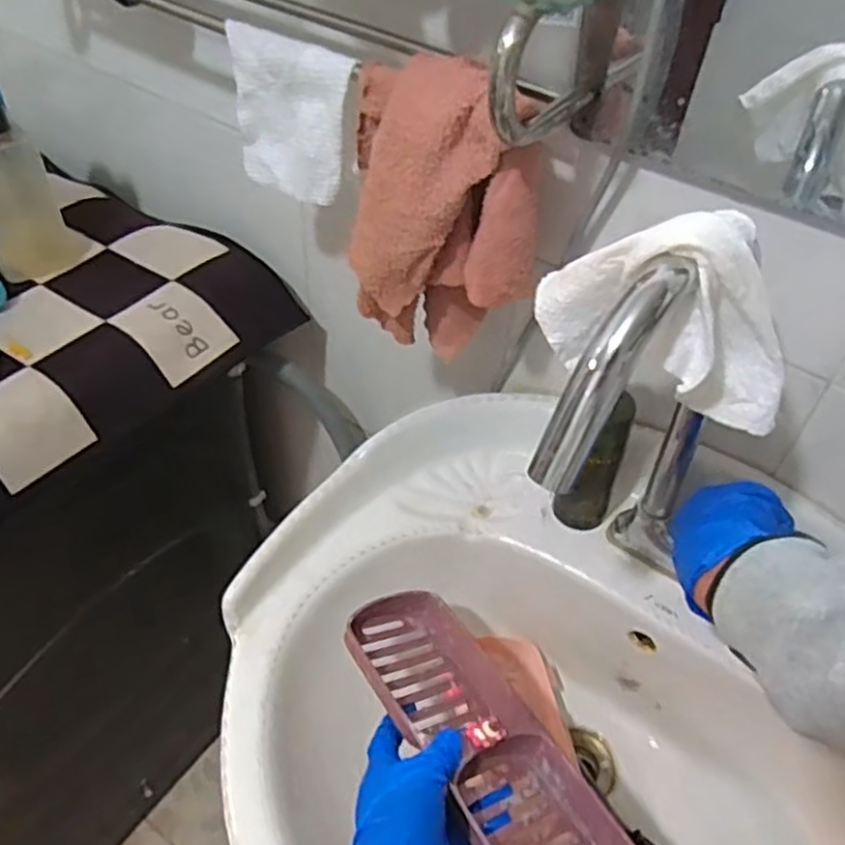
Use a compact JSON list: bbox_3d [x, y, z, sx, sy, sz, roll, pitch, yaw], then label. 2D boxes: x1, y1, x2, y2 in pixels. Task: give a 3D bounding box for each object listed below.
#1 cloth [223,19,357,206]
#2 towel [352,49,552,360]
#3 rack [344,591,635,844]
[{"bbox_3d":[-0.100,-0.223,0.538,0.109,0.106,0.018,31,51,23],"label":"cloth"},{"bbox_3d":[0.015,-0.140,0.513,0.126,0.202,0.079,3,46,-3],"label":"towel"},{"bbox_3d":[0.041,0.219,0.496,0.091,0.046,0.249,-23,50,-25],"label":"rack"}]

